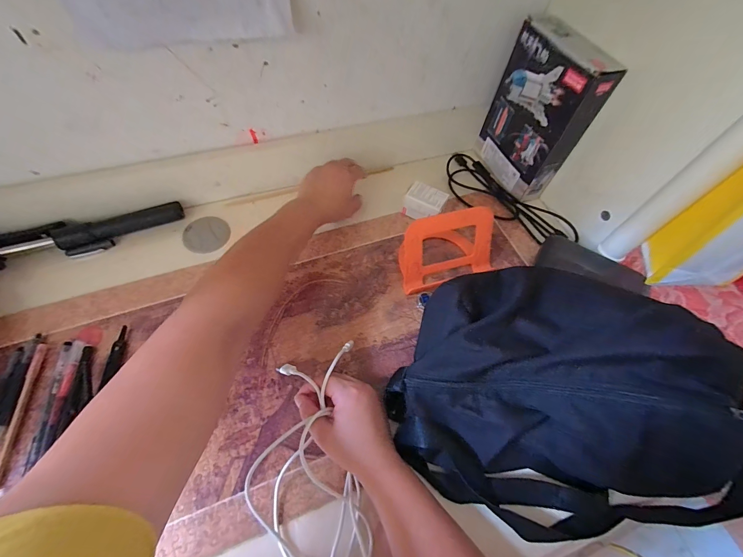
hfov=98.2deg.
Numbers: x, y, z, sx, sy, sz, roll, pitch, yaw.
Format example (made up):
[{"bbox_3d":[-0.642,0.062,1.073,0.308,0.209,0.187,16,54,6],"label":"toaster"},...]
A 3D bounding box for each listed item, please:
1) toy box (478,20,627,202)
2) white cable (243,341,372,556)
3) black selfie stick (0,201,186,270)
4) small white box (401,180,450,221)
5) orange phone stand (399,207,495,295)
[{"bbox_3d":[0.253,-0.250,0.504,0.058,0.213,0.149,-18,62,-13],"label":"toy box"},{"bbox_3d":[-0.057,0.211,0.320,0.139,0.055,0.265,-13,70,-11],"label":"white cable"},{"bbox_3d":[-0.407,-0.063,0.466,0.254,0.032,0.049,-19,63,-14],"label":"black selfie stick"},{"bbox_3d":[0.083,-0.116,0.513,0.060,0.047,0.042,30,63,13],"label":"small white box"},{"bbox_3d":[0.101,-0.046,0.453,0.139,0.083,0.087,-22,63,-15],"label":"orange phone stand"}]

